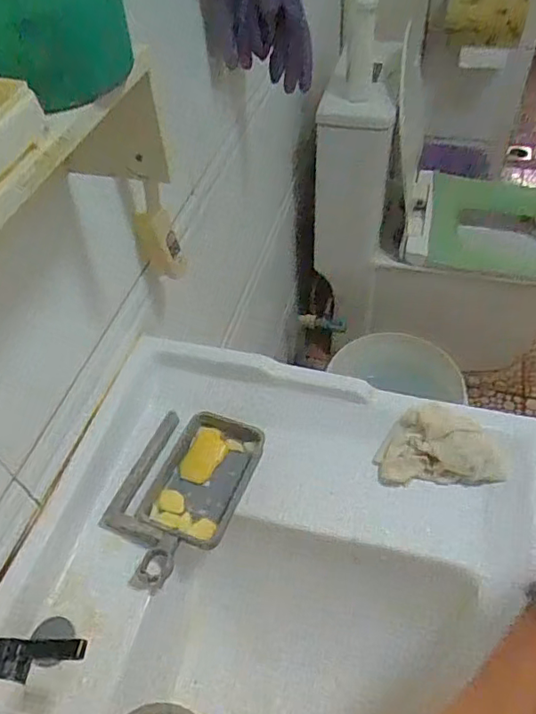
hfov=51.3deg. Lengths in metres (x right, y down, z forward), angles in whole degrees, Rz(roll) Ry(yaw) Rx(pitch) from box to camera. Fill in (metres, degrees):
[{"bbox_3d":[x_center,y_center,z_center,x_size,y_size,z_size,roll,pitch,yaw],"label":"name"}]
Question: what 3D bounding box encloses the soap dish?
[{"bbox_3d":[-0.087,0.136,0.562,0.115,0.025,0.185,16,53,16],"label":"soap dish"}]

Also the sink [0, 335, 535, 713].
[{"bbox_3d":[-0.034,0.382,0.423,0.469,0.162,0.838,9,51,11],"label":"sink"}]

